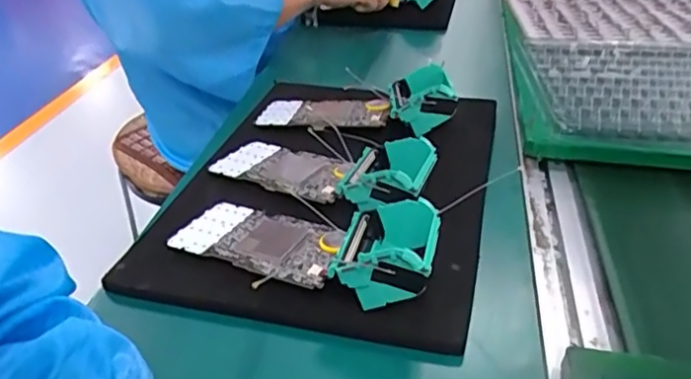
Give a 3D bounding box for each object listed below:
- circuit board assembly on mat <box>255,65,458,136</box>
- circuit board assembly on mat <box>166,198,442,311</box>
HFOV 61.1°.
[{"bbox_3d":[0.011,-0.079,0.584,0.204,0.040,0.090,-1,32,24],"label":"circuit board assembly on mat"},{"bbox_3d":[-0.032,0.029,0.401,0.192,0.041,0.074,10,36,17],"label":"circuit board assembly on mat"}]

